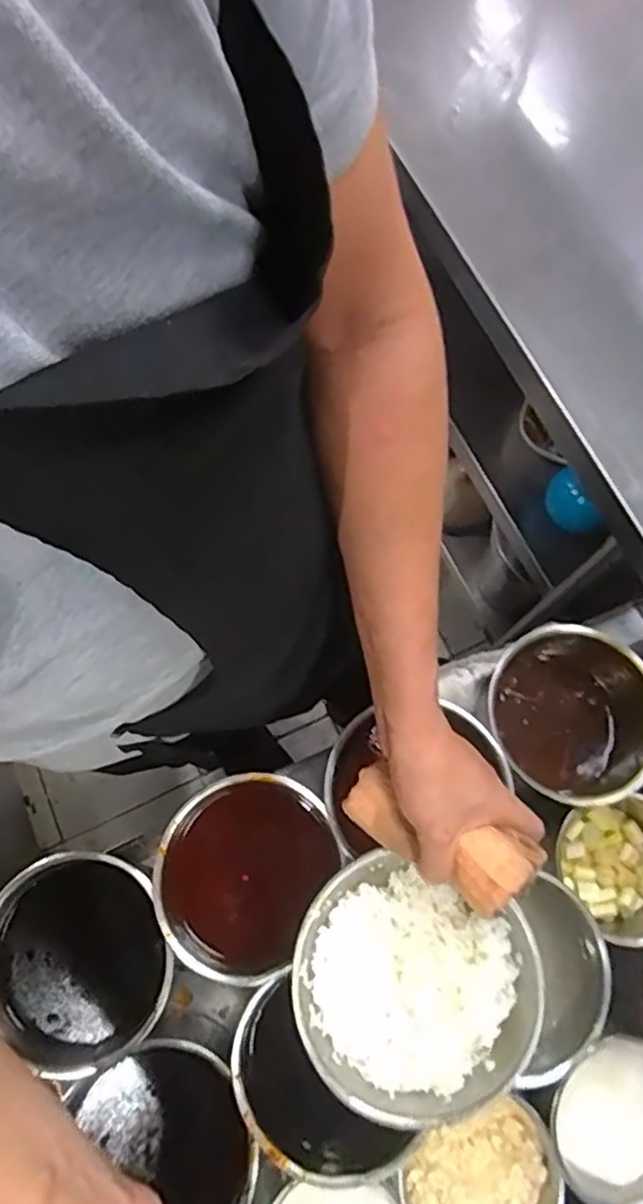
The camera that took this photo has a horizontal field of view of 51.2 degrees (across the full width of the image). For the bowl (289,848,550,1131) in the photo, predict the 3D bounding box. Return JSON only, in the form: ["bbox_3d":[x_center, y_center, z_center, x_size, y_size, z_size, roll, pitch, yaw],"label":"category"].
[{"bbox_3d":[0.065,0.277,0.481,0.166,0.052,0.151,0,73,-1],"label":"bowl"}]

